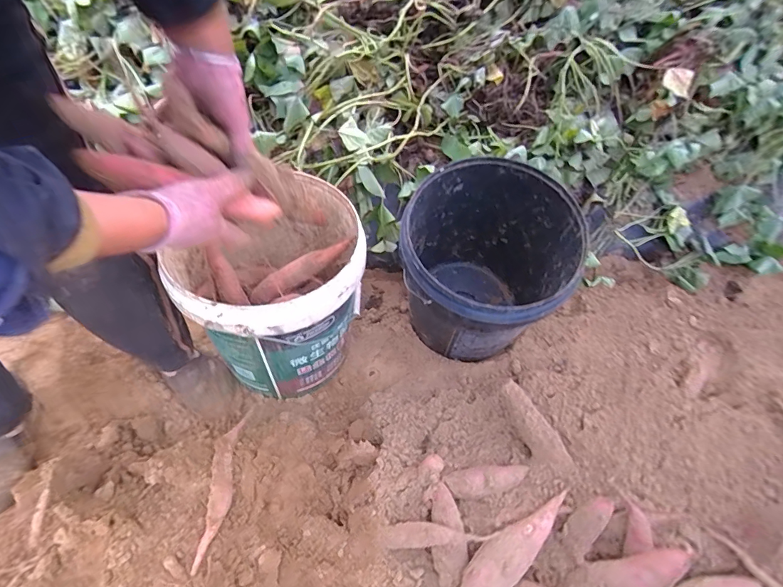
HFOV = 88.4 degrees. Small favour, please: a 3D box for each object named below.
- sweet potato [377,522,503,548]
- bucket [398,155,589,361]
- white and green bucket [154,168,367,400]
[{"bbox_3d":[0.064,0.350,0.585,0.166,0.027,0.034,-9,50,16],"label":"sweet potato"},{"bbox_3d":[0.166,-0.037,0.800,0.305,0.360,0.341,6,53,0],"label":"bucket"},{"bbox_3d":[-0.200,0.017,0.749,0.305,0.326,0.268,-36,64,-29],"label":"white and green bucket"}]

